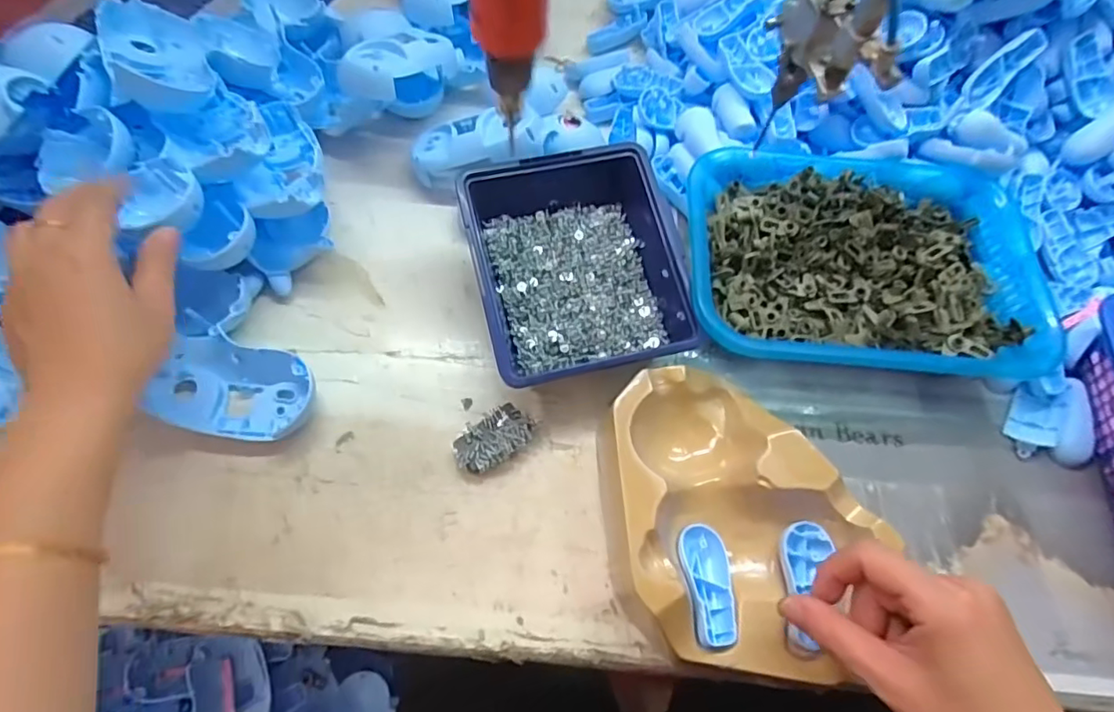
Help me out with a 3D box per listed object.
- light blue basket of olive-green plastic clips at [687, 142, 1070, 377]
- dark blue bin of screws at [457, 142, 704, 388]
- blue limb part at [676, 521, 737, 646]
[{"bbox_3d":[0.230,-0.073,0.437,0.266,0.054,0.189,5,65,0],"label":"light blue basket of olive-green plastic clips"},{"bbox_3d":[0.011,-0.070,0.419,0.145,0.069,0.182,-14,66,-9],"label":"dark blue bin of screws"},{"bbox_3d":[0.091,0.136,0.339,0.029,0.015,0.066,-3,65,-4],"label":"blue limb part"}]

